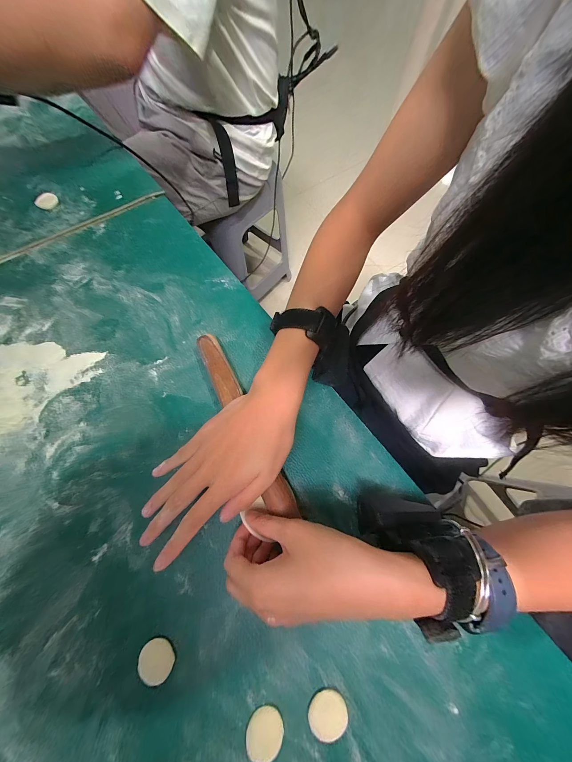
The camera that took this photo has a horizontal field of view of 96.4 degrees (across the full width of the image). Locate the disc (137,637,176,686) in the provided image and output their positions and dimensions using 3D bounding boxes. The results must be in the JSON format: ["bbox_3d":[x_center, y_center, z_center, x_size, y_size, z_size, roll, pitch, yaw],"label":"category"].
[{"bbox_3d":[-0.106,0.229,0.210,0.028,0.008,0.026,1,70,-2],"label":"disc"}]

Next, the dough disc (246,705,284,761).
[{"bbox_3d":[-0.016,0.275,0.198,0.027,0.007,0.030,-1,70,-3],"label":"dough disc"}]

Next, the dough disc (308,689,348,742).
[{"bbox_3d":[0.034,0.267,0.204,0.031,0.007,0.027,6,70,0],"label":"dough disc"}]

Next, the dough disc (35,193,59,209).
[{"bbox_3d":[-0.354,-0.267,0.378,0.029,0.007,0.029,1,70,-2],"label":"dough disc"}]

